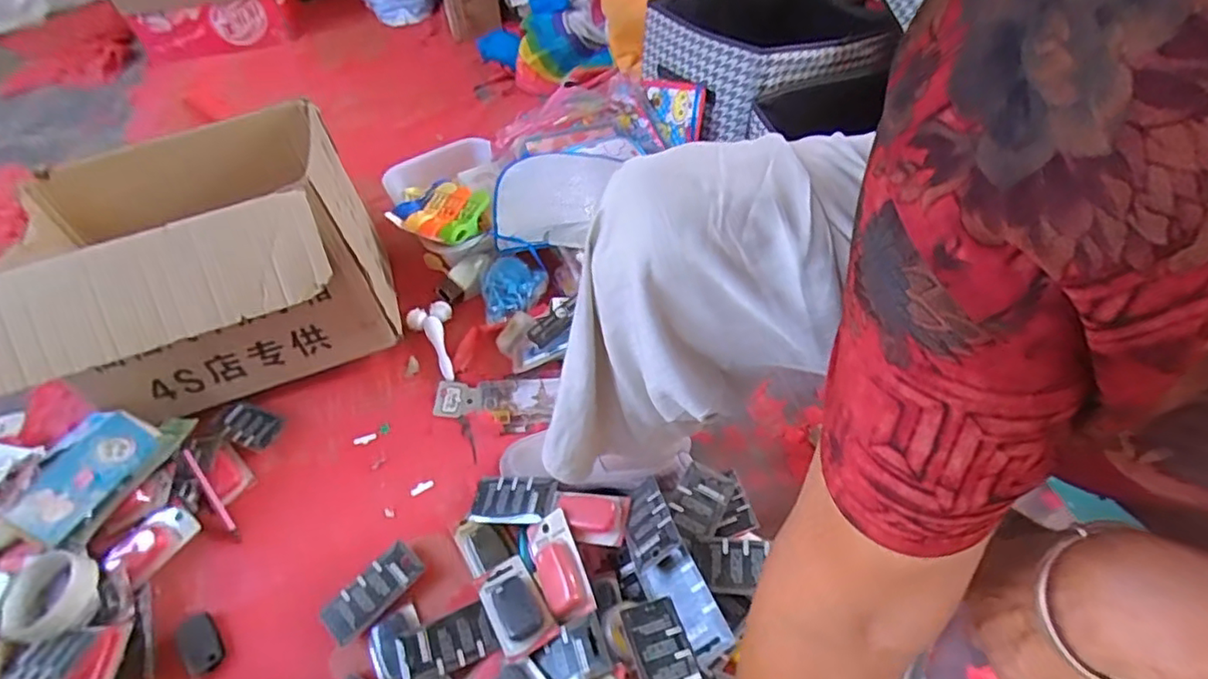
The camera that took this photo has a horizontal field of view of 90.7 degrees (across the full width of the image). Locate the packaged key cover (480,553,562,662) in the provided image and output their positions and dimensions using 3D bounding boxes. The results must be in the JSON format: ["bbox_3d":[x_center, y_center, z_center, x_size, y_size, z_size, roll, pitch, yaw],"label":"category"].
[{"bbox_3d":[-0.094,0.276,0.621,0.057,0.017,0.104,-28,36,-17],"label":"packaged key cover"}]

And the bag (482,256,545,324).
[{"bbox_3d":[-0.140,-0.074,0.909,0.089,0.033,0.117,4,50,9],"label":"bag"}]

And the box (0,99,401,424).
[{"bbox_3d":[-0.520,-0.096,0.814,0.382,0.285,0.378,-20,51,-11],"label":"box"}]

